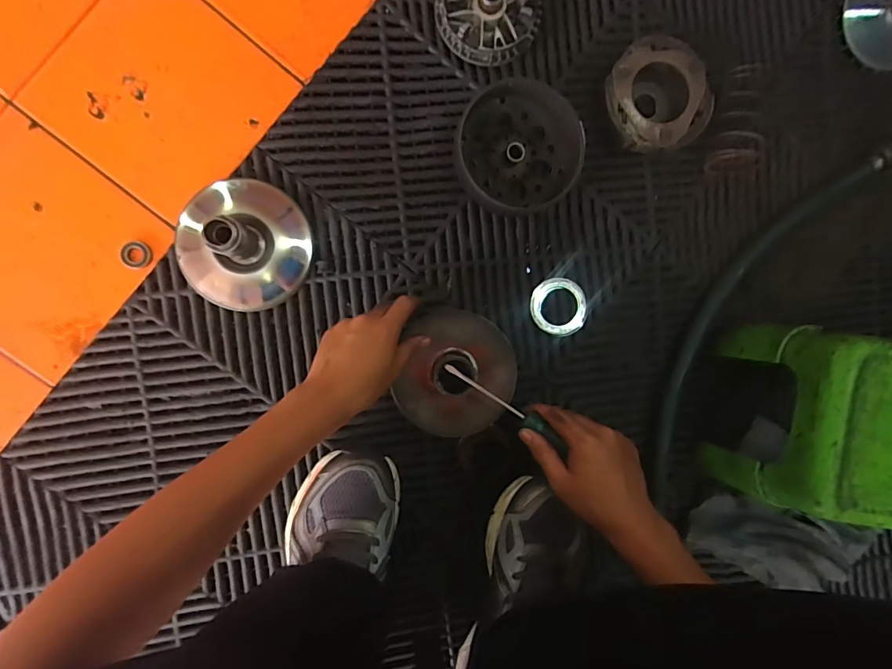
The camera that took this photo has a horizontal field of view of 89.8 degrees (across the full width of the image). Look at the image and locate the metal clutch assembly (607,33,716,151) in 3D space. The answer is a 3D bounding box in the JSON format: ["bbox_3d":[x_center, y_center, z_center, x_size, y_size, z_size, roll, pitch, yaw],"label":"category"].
[{"bbox_3d":[0.231,-0.267,0.498,0.112,0.034,0.121,-11,94,-6],"label":"metal clutch assembly"}]

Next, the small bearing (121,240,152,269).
[{"bbox_3d":[-0.319,-0.082,0.461,0.028,0.004,0.027,0,93,-7],"label":"small bearing"}]

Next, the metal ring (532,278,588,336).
[{"bbox_3d":[0.130,-0.032,0.516,0.066,0.008,0.066,0,93,-7],"label":"metal ring"}]

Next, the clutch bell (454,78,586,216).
[{"bbox_3d":[0.076,-0.199,0.480,0.130,0.047,0.124,0,93,-7],"label":"clutch bell"}]

